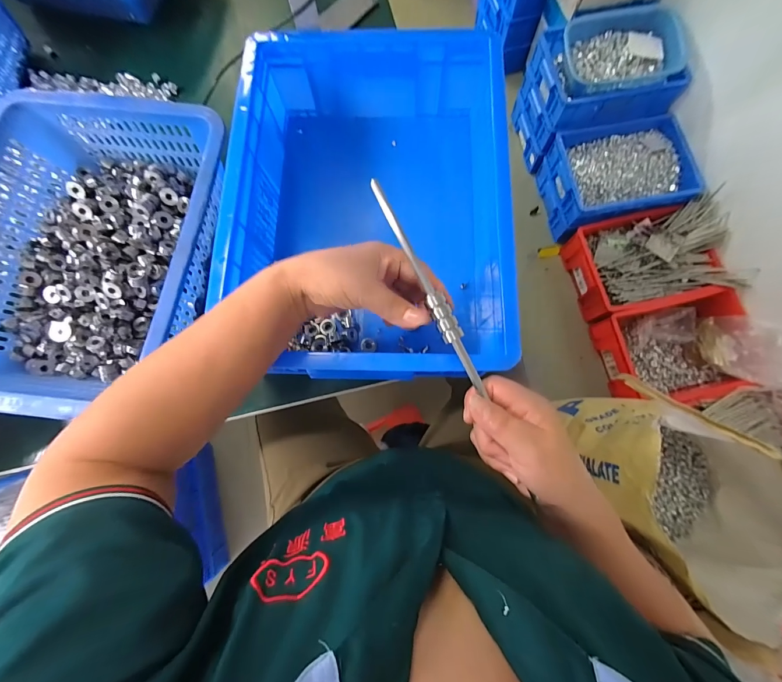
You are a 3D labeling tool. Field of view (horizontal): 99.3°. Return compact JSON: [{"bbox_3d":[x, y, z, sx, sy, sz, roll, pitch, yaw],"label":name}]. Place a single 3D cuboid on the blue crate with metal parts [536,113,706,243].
[{"bbox_3d":[0.809,-0.592,1.205,0.460,0.165,0.347,-13,78,-2],"label":"blue crate with metal parts"}]

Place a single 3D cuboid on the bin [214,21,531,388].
[{"bbox_3d":[-0.025,-0.165,0.405,0.303,0.108,0.391,2,78,1],"label":"bin"}]

